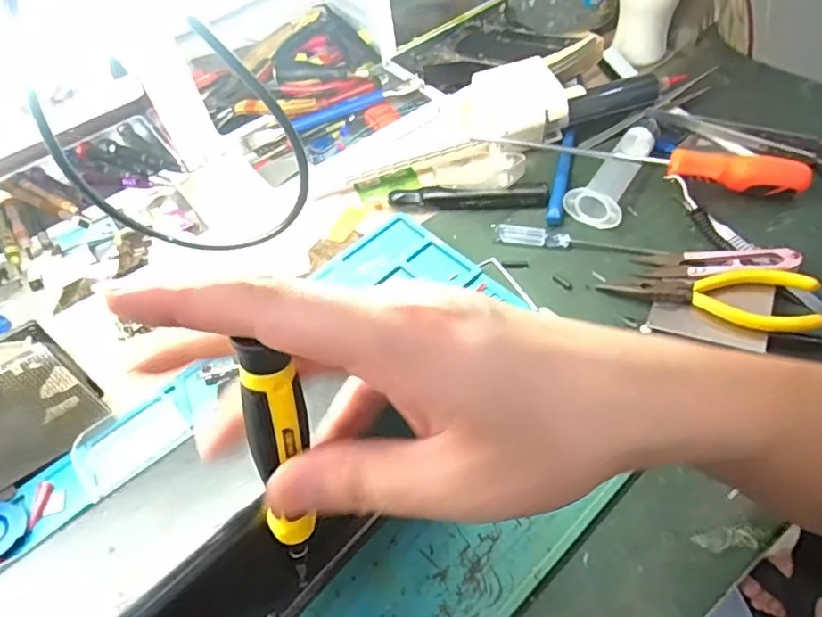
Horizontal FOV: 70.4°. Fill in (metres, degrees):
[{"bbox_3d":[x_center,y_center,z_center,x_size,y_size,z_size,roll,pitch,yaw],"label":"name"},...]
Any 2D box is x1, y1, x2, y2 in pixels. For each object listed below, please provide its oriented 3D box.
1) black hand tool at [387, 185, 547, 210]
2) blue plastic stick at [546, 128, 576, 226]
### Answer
[{"bbox_3d":[0.045,-0.087,0.459,0.123,0.014,0.014,1,55,6],"label":"black hand tool"},{"bbox_3d":[0.122,-0.107,0.467,0.012,0.009,0.102,11,56,13],"label":"blue plastic stick"}]

